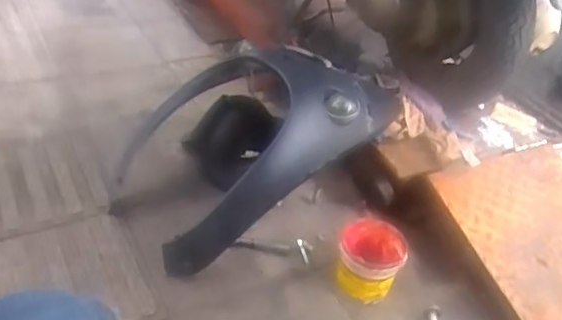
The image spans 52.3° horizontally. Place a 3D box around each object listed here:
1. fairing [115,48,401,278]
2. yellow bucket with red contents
[{"bbox_3d":[-0.057,-0.079,1.277,0.624,0.256,0.472,-23,46,-33],"label":"fairing"},{"bbox_3d":[0.164,0.191,1.081,0.122,0.110,0.118,13,37,8],"label":"yellow bucket with red contents"}]

